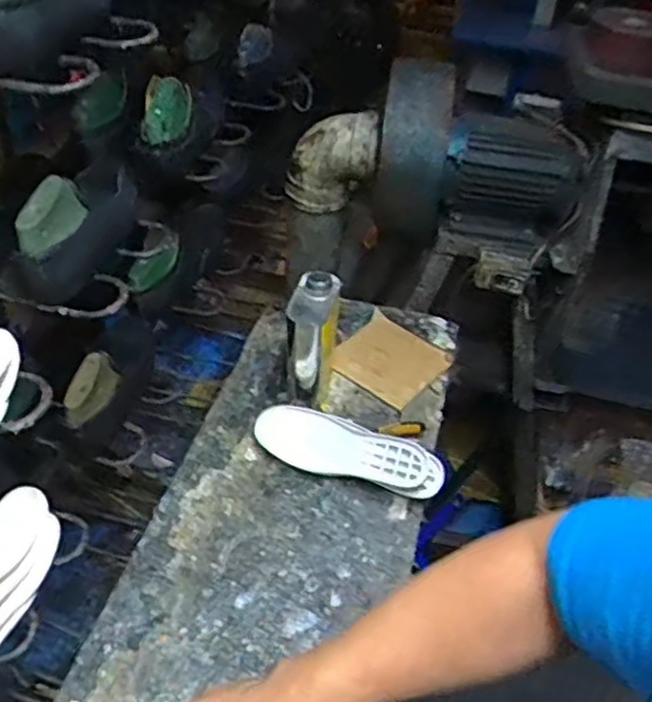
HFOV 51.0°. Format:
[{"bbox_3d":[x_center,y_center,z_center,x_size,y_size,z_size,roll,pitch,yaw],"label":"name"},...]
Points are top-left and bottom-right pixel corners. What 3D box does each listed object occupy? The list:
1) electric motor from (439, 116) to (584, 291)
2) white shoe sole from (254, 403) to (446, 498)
[{"bbox_3d":[0.292,-0.247,1.134,0.216,0.208,0.160,19,44,12],"label":"electric motor"},{"bbox_3d":[0.028,0.140,0.949,0.266,0.032,0.091,19,61,18],"label":"white shoe sole"}]

